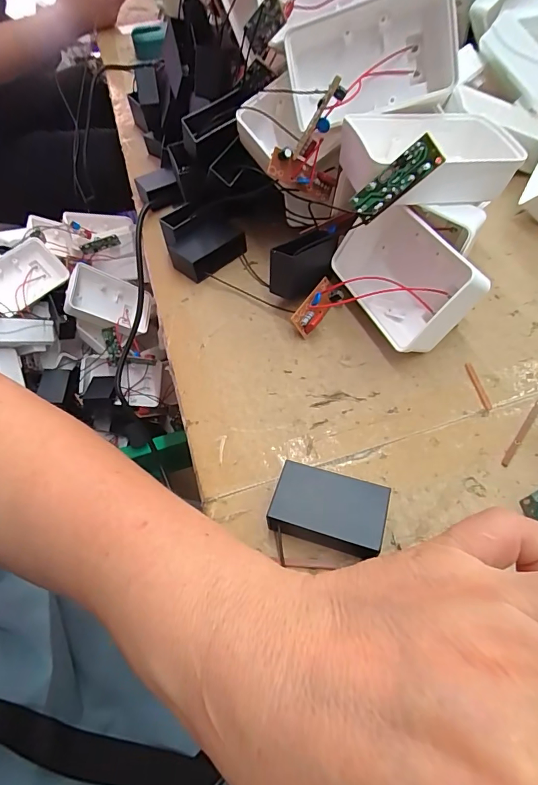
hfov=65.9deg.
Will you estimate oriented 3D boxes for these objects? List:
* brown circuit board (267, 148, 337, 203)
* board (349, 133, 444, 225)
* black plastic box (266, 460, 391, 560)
[{"bbox_3d":[0.021,-0.134,0.259,0.046,0.021,0.010,12,48,-30],"label":"brown circuit board"},{"bbox_3d":[0.062,-0.104,0.205,0.015,0.044,0.004,54,30,-5],"label":"board"},{"bbox_3d":[0.026,0.054,0.185,0.047,0.019,0.032,13,57,14],"label":"black plastic box"}]

